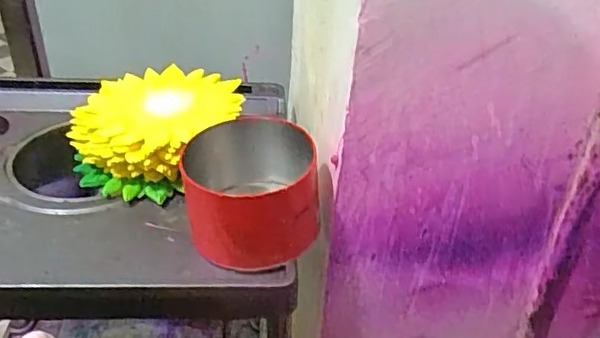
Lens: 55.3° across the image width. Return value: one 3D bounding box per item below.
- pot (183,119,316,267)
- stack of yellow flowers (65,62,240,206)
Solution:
[{"bbox_3d":[-0.039,0.027,0.572,0.116,0.097,0.130,8,36,6],"label":"pot"},{"bbox_3d":[-0.162,-0.044,0.680,0.176,0.084,0.185,9,36,9],"label":"stack of yellow flowers"}]

